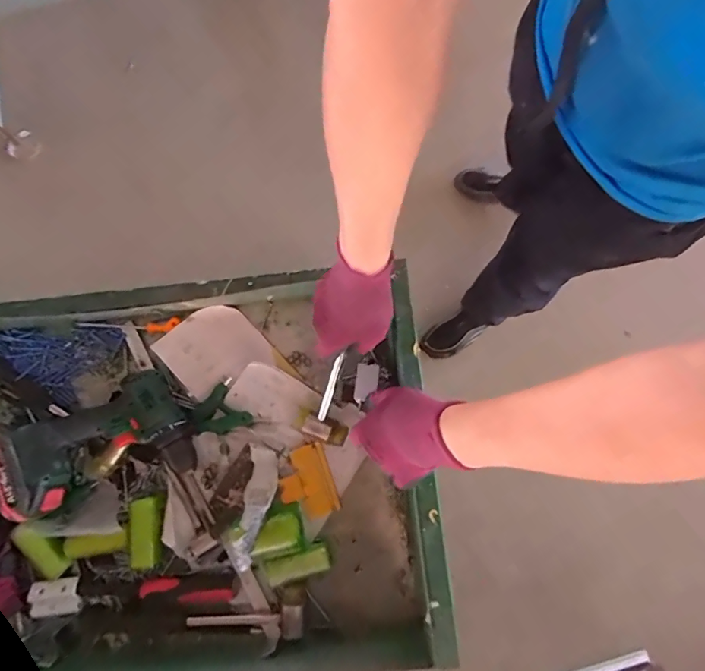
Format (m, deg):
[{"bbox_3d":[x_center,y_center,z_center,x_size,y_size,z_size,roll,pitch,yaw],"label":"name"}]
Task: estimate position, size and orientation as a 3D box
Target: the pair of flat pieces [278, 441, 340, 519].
[{"bbox_3d":[-0.063,0.203,0.609,0.068,0.018,0.094,-20,80,-2],"label":"pair of flat pieces"}]

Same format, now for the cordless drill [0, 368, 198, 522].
[{"bbox_3d":[-0.338,0.148,0.583,0.230,0.062,0.145,-20,80,-15],"label":"cordless drill"}]

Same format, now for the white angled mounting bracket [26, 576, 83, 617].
[{"bbox_3d":[-0.400,0.351,0.593,0.070,0.008,0.045,-7,80,0],"label":"white angled mounting bracket"}]

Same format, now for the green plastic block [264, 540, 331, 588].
[{"bbox_3d":[-0.072,0.297,0.576,0.081,0.025,0.031,-12,80,-17],"label":"green plastic block"}]

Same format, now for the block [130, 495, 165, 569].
[{"bbox_3d":[-0.273,0.261,0.589,0.039,0.019,0.087,-6,80,0],"label":"block"}]

